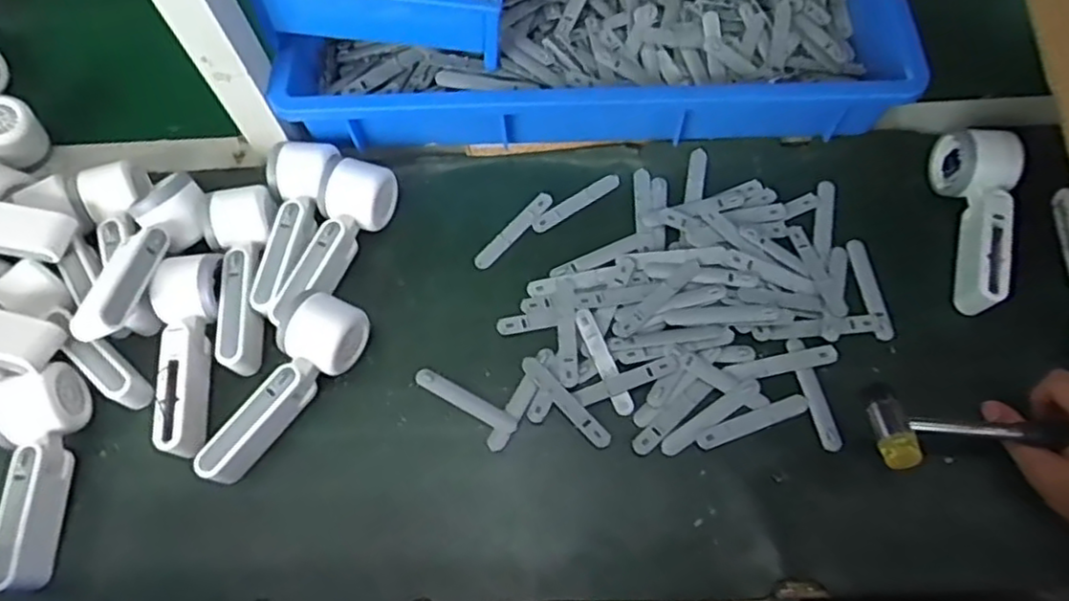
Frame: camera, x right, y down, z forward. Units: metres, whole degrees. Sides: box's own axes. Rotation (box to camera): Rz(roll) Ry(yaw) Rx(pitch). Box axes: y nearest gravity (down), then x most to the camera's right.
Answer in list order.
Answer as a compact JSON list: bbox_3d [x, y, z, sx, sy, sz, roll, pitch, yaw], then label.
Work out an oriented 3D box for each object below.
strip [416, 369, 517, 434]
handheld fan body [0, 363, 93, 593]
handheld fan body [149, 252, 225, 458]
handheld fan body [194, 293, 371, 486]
[{"bbox_3d":[-0.057,0.083,0.570,0.094,0.004,0.016,27,68,15],"label":"strip"},{"bbox_3d":[-0.391,0.137,0.539,0.059,0.060,0.167,-9,66,-1],"label":"handheld fan body"},{"bbox_3d":[-0.292,0.044,0.573,0.056,0.052,0.167,-1,66,3],"label":"handheld fan body"},{"bbox_3d":[-0.207,0.068,0.561,0.057,0.056,0.172,39,73,18],"label":"handheld fan body"}]

